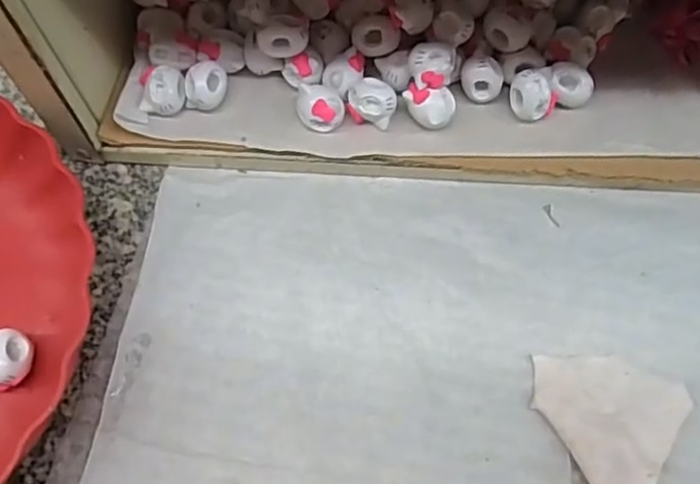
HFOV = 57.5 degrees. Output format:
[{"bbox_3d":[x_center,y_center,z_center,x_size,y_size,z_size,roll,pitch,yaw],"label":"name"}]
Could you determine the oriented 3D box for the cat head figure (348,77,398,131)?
[{"bbox_3d":[0.012,-0.072,0.329,0.025,0.021,0.019,29,69,13],"label":"cat head figure"}]

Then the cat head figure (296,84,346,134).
[{"bbox_3d":[-0.015,-0.068,0.329,0.024,0.020,0.019,-7,66,-2],"label":"cat head figure"}]

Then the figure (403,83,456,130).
[{"bbox_3d":[0.041,-0.068,0.329,0.025,0.019,0.020,1,66,1],"label":"figure"}]

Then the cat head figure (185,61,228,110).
[{"bbox_3d":[-0.075,-0.081,0.334,0.019,0.017,0.025,-2,66,0],"label":"cat head figure"}]

